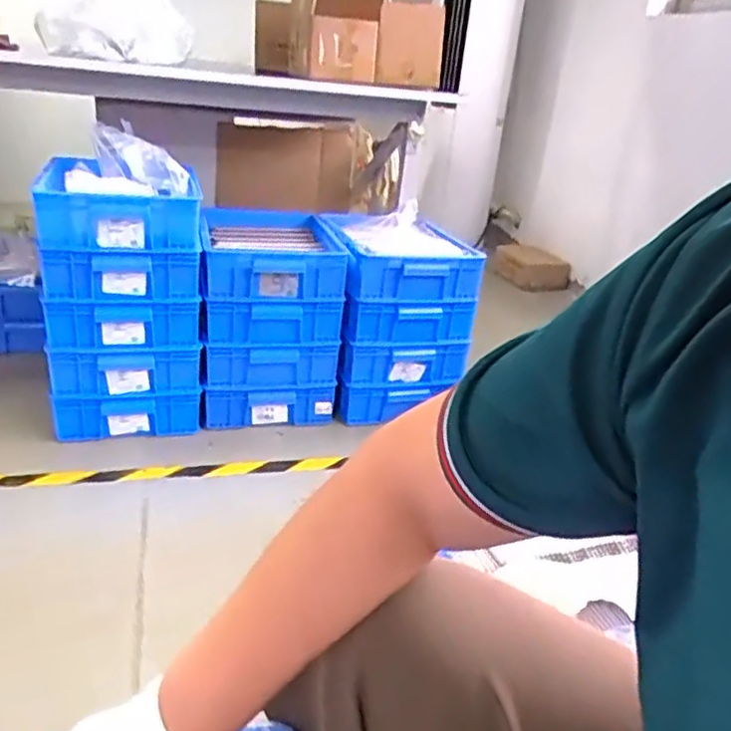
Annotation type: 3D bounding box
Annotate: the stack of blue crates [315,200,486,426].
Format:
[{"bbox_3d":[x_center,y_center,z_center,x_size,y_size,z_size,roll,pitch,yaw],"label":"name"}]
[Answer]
[{"bbox_3d":[0.065,-0.142,1.716,0.327,0.397,0.398,0,24,-15],"label":"stack of blue crates"}]

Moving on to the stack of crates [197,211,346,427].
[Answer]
[{"bbox_3d":[-0.241,-0.112,1.628,0.300,0.419,0.384,0,24,-15],"label":"stack of crates"}]

